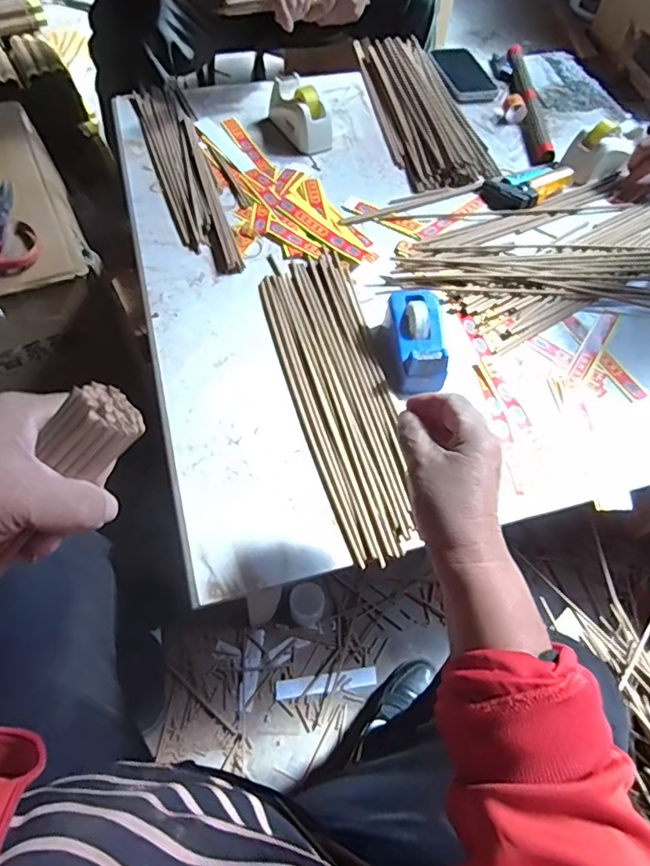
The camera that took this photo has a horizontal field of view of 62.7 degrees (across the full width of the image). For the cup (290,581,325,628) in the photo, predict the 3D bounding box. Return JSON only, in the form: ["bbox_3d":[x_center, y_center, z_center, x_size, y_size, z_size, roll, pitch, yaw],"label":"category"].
[{"bbox_3d":[-0.029,0.269,0.835,0.052,0.061,0.052,2,59,-1],"label":"cup"}]

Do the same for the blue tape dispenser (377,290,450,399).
[{"bbox_3d":[0.092,-0.096,0.557,0.057,0.050,0.111,-1,59,-5],"label":"blue tape dispenser"}]

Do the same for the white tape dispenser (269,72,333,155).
[{"bbox_3d":[-0.039,-0.464,0.772,0.057,0.058,0.121,-26,64,-18],"label":"white tape dispenser"}]

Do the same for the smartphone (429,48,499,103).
[{"bbox_3d":[0.231,-0.598,0.890,0.087,0.009,0.156,-10,60,-9],"label":"smartphone"}]

